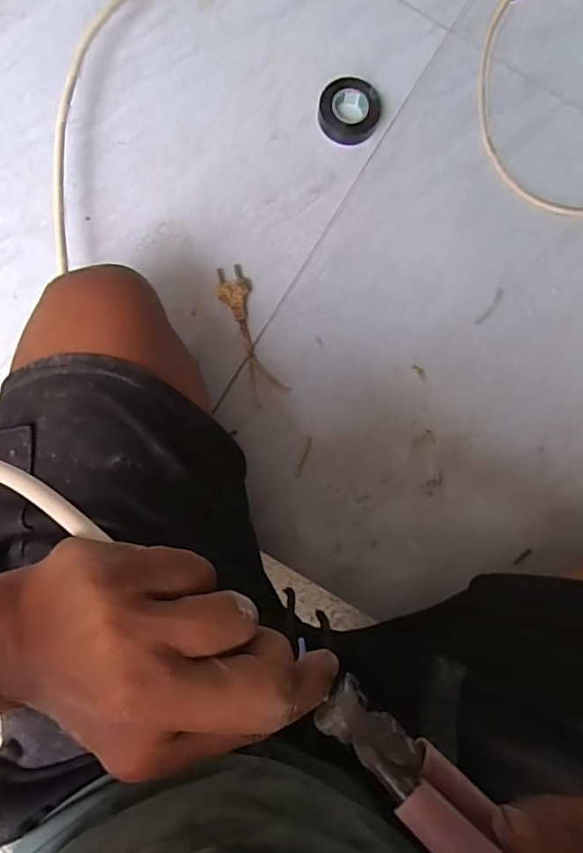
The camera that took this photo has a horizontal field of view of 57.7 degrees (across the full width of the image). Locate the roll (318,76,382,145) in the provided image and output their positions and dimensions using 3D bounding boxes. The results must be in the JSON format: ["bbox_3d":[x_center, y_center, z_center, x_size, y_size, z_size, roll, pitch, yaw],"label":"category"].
[{"bbox_3d":[0.062,-0.337,0.566,0.065,0.022,0.059,6,83,-4],"label":"roll"}]

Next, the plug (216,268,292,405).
[{"bbox_3d":[-0.042,-0.094,0.531,0.035,0.010,0.141,-20,86,-6],"label":"plug"}]

